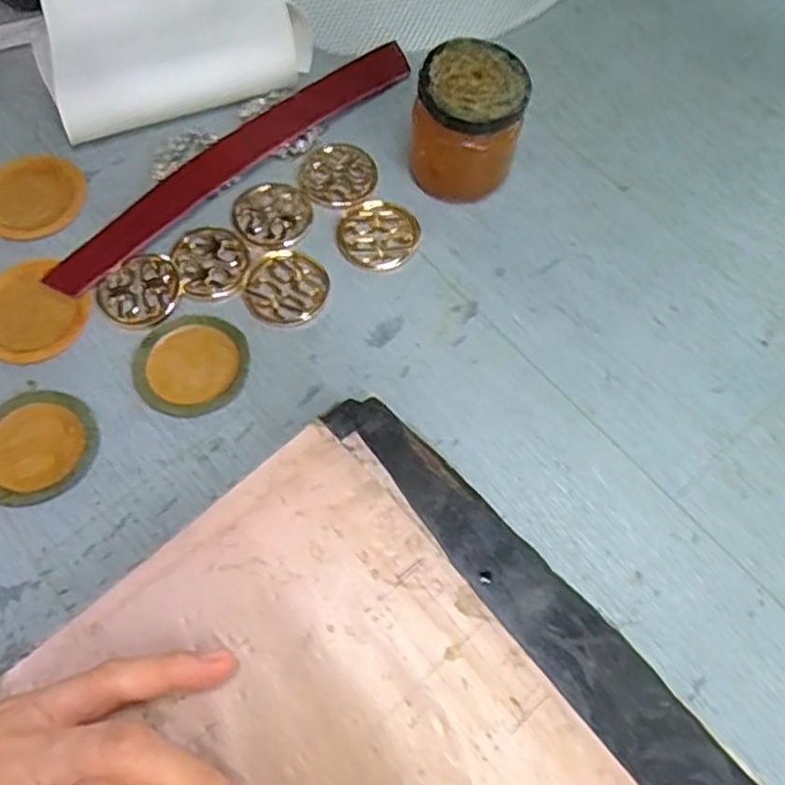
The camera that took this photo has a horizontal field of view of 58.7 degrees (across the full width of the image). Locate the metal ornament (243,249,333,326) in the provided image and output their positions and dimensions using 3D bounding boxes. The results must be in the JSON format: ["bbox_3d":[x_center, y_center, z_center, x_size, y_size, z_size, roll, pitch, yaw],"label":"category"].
[{"bbox_3d":[-0.057,-0.058,0.383,0.043,0.004,0.048,21,68,8],"label":"metal ornament"}]

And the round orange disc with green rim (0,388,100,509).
[{"bbox_3d":[-0.176,0.026,0.343,0.058,0.004,0.055,0,67,-1],"label":"round orange disc with green rim"}]

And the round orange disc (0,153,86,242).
[{"bbox_3d":[-0.208,-0.113,0.405,0.055,0.004,0.058,0,67,-1],"label":"round orange disc"}]

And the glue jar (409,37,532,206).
[{"bbox_3d":[0.042,-0.147,0.394,0.058,0.070,0.056,0,67,-1],"label":"glue jar"}]

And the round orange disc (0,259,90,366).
[{"bbox_3d":[-0.195,-0.043,0.373,0.055,0.004,0.058,0,67,-1],"label":"round orange disc"}]

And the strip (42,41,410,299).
[{"bbox_3d":[-0.089,-0.138,0.410,0.254,0.007,0.028,-40,79,-16],"label":"strip"}]

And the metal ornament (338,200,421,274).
[{"bbox_3d":[-0.008,-0.091,0.402,0.047,0.006,0.043,0,67,-1],"label":"metal ornament"}]

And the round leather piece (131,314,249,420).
[{"bbox_3d":[-0.105,-0.015,0.363,0.056,0.004,0.056,0,67,-1],"label":"round leather piece"}]

